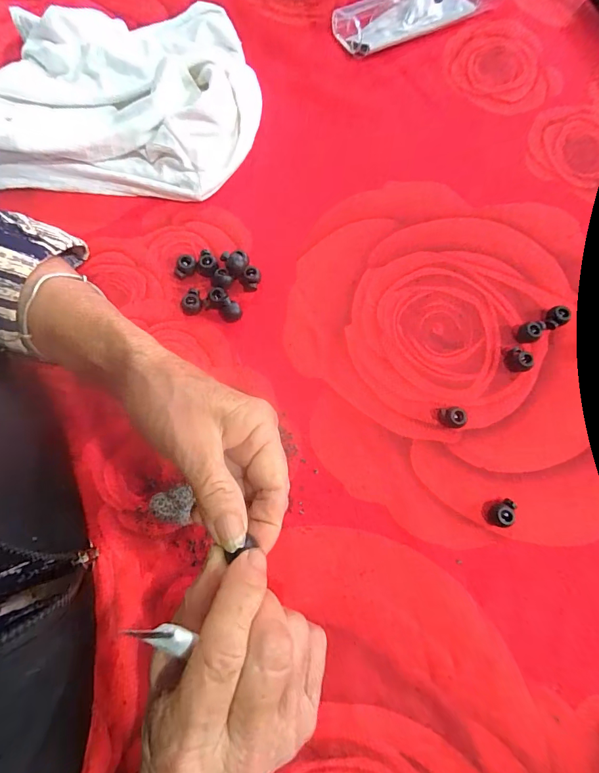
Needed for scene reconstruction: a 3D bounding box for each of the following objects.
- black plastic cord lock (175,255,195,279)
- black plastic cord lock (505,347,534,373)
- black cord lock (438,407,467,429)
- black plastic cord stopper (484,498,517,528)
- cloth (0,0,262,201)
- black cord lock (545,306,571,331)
[{"bbox_3d":[-0.089,-0.094,0.299,0.013,0.010,0.017,16,77,4],"label":"black plastic cord lock"},{"bbox_3d":[0.164,-0.019,0.283,0.017,0.012,0.014,26,78,6],"label":"black plastic cord lock"},{"bbox_3d":[0.110,0.023,0.274,0.017,0.011,0.015,-5,77,-1],"label":"black cord lock"},{"bbox_3d":[0.135,0.084,0.254,0.015,0.012,0.019,15,77,3],"label":"black plastic cord stopper"},{"bbox_3d":[-0.150,-0.252,0.319,0.221,0.049,0.181,2,77,0],"label":"cloth"},{"bbox_3d":[0.196,-0.052,0.290,0.018,0.011,0.014,-34,79,-8],"label":"black cord lock"}]

